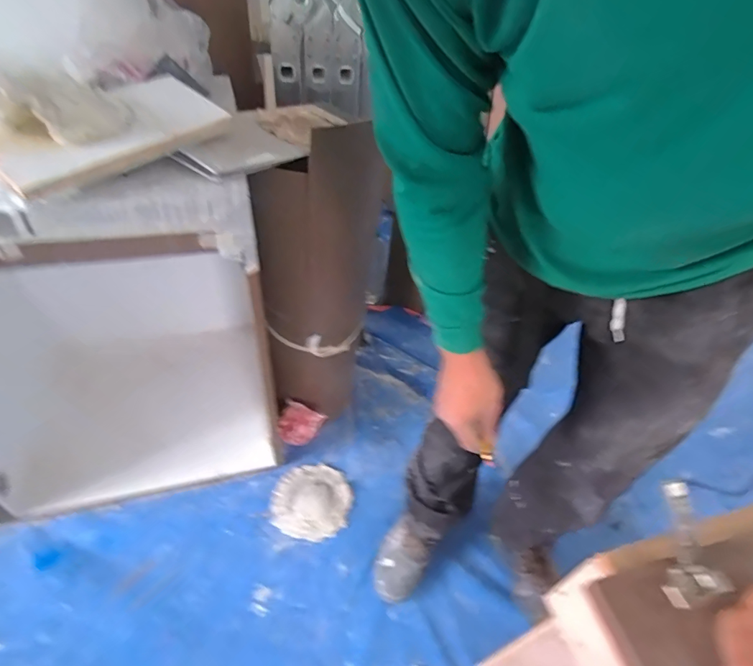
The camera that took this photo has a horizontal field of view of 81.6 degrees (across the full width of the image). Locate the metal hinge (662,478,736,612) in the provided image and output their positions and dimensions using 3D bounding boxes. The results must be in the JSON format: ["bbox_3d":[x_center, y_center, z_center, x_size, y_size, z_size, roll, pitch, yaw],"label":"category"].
[{"bbox_3d":[0.309,0.206,0.440,0.066,0.026,0.112,-8,86,-16],"label":"metal hinge"}]

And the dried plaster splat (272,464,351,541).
[{"bbox_3d":[-0.167,0.431,1.130,0.195,0.022,0.187,4,44,-4],"label":"dried plaster splat"}]

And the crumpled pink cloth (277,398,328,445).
[{"bbox_3d":[-0.209,0.253,1.200,0.129,0.139,0.053,8,44,0],"label":"crumpled pink cloth"}]

